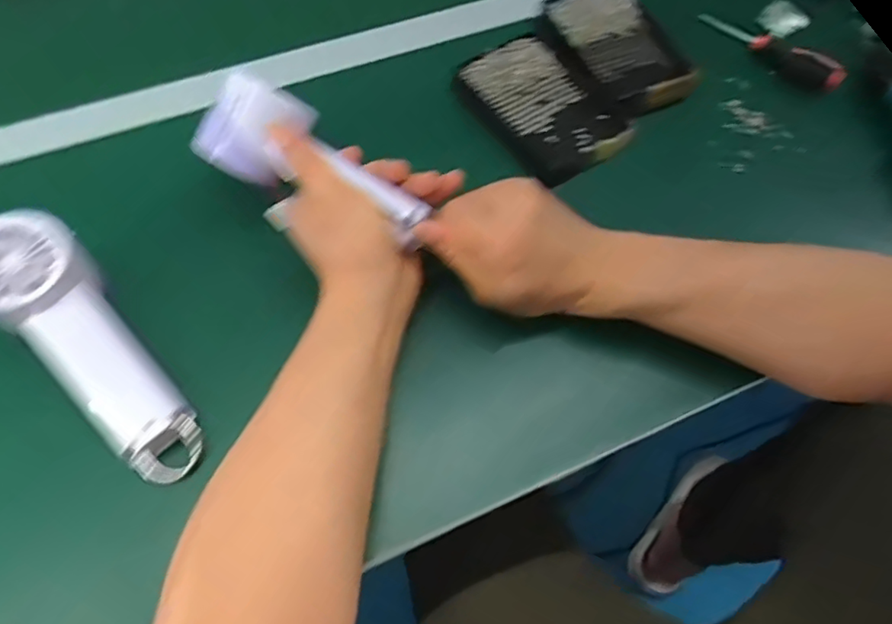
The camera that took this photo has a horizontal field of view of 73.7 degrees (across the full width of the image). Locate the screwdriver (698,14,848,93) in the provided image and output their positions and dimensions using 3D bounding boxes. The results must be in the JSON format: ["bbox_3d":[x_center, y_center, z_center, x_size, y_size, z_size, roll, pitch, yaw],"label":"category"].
[{"bbox_3d":[0.291,-0.235,0.535,0.133,0.029,0.028,32,66,12],"label":"screwdriver"}]

